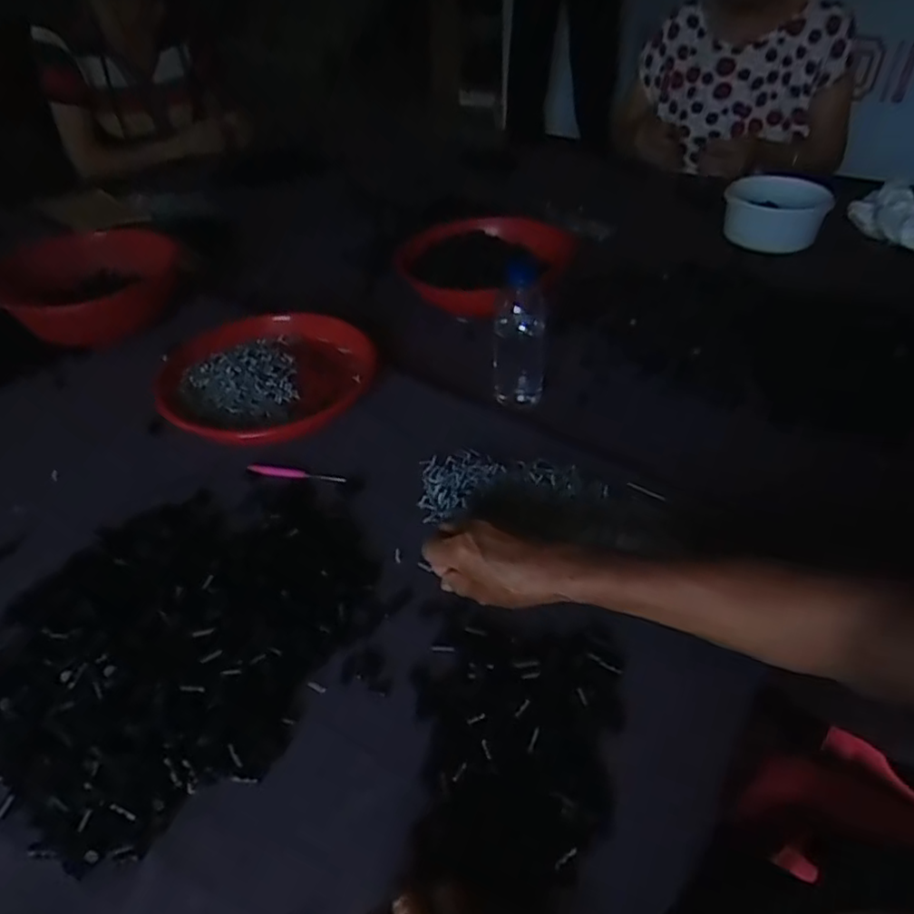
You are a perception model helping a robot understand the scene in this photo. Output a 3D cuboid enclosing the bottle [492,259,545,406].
[{"bbox_3d":[0.073,-0.139,0.754,0.059,0.171,0.051,1,42,3],"label":"bottle"}]

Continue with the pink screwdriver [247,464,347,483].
[{"bbox_3d":[-0.164,0.018,0.670,0.106,0.005,0.012,7,43,10],"label":"pink screwdriver"}]

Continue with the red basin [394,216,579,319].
[{"bbox_3d":[0.042,-0.282,0.947,0.224,0.065,0.237,-2,45,2],"label":"red basin"}]

